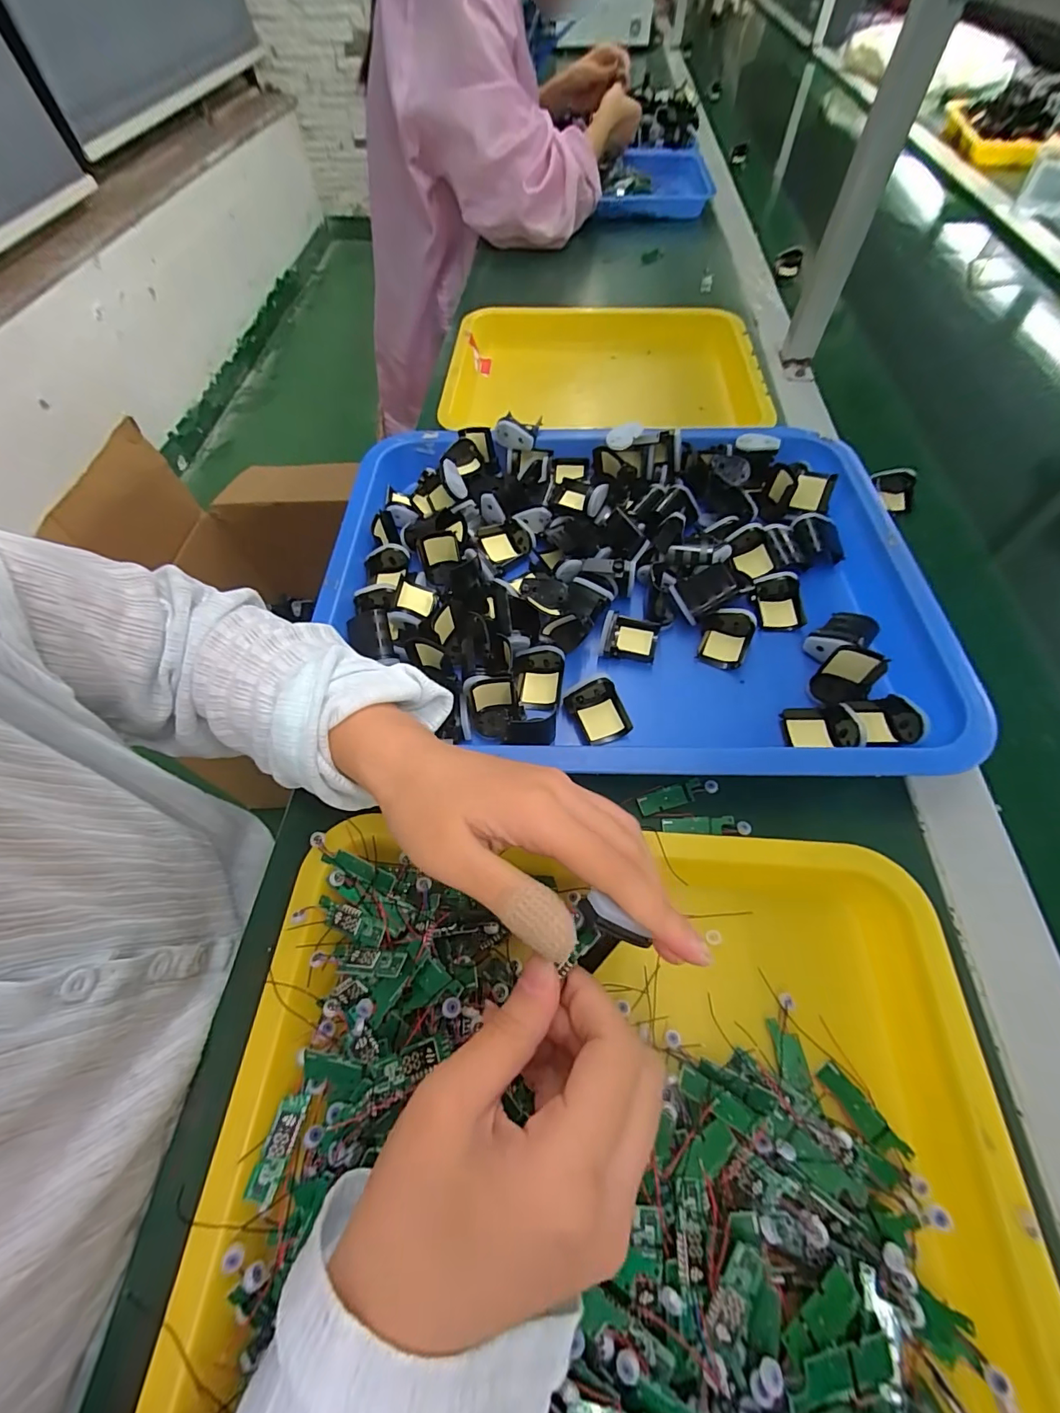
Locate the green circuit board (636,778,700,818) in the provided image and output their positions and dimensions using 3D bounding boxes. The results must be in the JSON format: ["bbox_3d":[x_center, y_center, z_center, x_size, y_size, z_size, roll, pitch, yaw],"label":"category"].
[{"bbox_3d":[0.090,0.059,0.308,0.042,0.005,0.013,-15,61,-7],"label":"green circuit board"}]

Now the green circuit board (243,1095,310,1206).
[{"bbox_3d":[-0.109,0.191,0.209,0.011,0.005,0.035,9,45,6],"label":"green circuit board"}]

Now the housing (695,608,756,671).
[{"bbox_3d":[0.145,-0.051,0.357,0.034,0.021,0.041,21,63,13],"label":"housing"}]

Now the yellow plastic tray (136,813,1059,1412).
[{"bbox_3d":[0.035,0.187,0.211,0.334,0.040,0.261,3,60,3],"label":"yellow plastic tray"}]

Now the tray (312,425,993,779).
[{"bbox_3d":[0.070,-0.100,0.378,0.448,0.052,0.332,4,60,3],"label":"tray"}]

